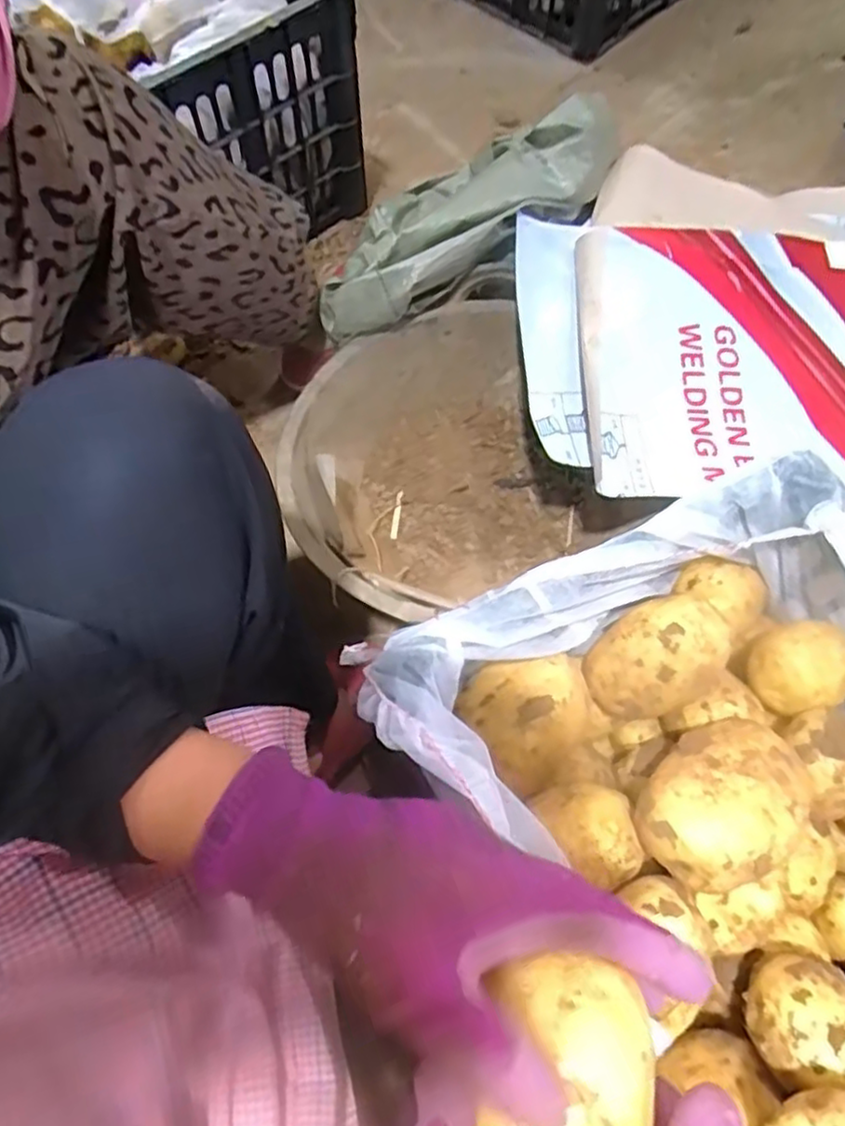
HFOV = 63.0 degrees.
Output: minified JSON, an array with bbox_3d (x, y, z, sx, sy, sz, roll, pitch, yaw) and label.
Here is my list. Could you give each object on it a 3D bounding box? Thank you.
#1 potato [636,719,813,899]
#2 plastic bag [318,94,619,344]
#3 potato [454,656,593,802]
[{"bbox_3d":[0.181,0.146,0.417,0.109,0.059,0.078,-41,72,-17],"label":"potato"},{"bbox_3d":[0.054,-0.353,0.705,0.362,0.087,0.102,-35,70,-14],"label":"plastic bag"},{"bbox_3d":[0.076,0.105,0.474,0.087,0.058,0.083,-30,69,-13],"label":"potato"}]

